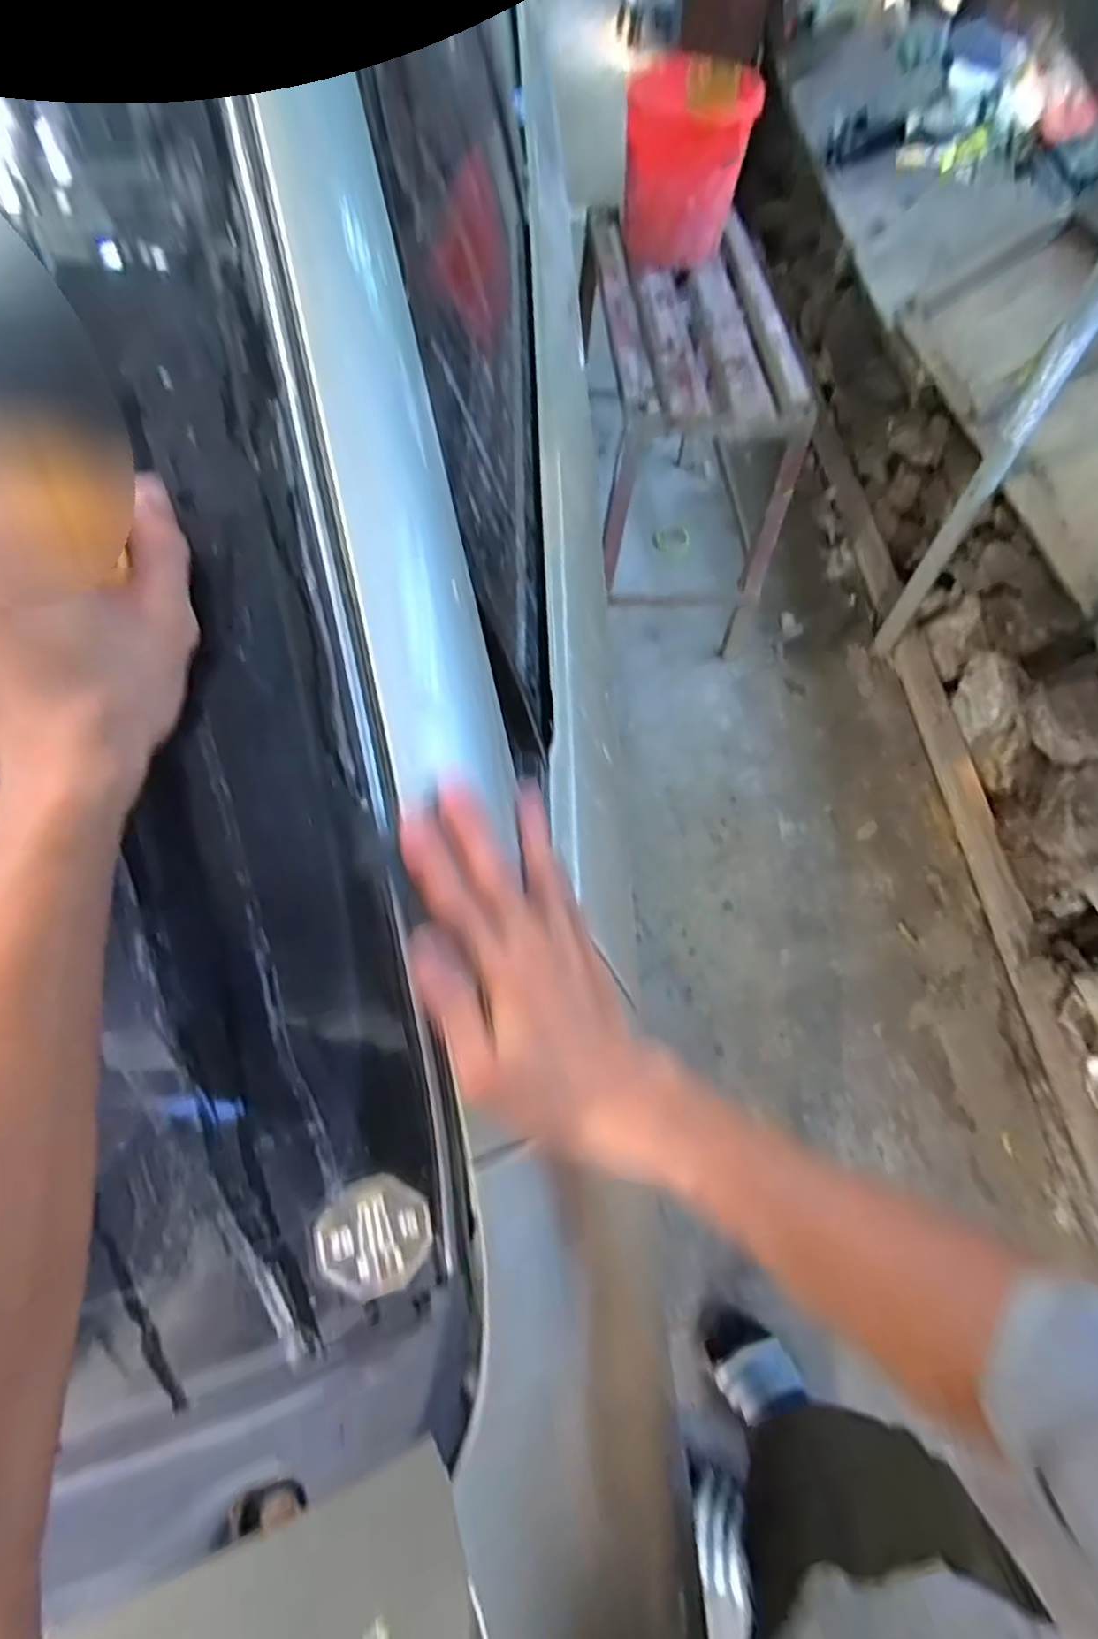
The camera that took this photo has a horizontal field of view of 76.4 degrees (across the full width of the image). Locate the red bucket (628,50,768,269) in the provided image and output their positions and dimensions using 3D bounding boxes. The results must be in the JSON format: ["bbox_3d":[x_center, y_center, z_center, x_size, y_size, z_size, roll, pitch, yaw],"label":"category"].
[{"bbox_3d":[0.262,-1.270,1.375,0.240,0.264,0.209,8,61,2],"label":"red bucket"}]

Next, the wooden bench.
[{"bbox_3d":[0.281,-0.896,1.682,0.409,0.660,0.783,-1,61,-3],"label":"wooden bench"}]

